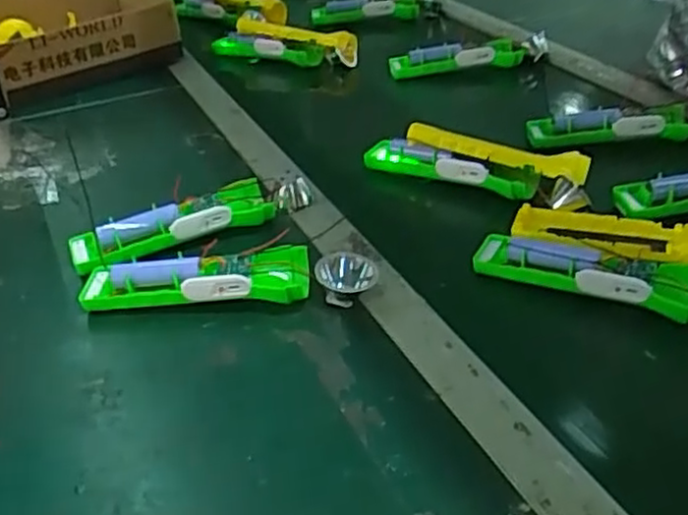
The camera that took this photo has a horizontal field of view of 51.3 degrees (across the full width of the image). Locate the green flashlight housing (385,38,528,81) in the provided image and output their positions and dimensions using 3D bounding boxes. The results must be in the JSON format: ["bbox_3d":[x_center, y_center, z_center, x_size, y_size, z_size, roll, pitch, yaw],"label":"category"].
[{"bbox_3d":[0.142,-0.250,0.902,0.166,0.034,0.028,-2,34,2],"label":"green flashlight housing"}]

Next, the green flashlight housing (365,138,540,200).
[{"bbox_3d":[0.096,-0.085,0.663,0.161,0.031,0.026,16,39,26],"label":"green flashlight housing"}]

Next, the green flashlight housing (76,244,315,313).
[{"bbox_3d":[-0.109,0.019,0.527,0.163,0.034,0.040,-2,34,1],"label":"green flashlight housing"}]

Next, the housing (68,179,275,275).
[{"bbox_3d":[-0.141,-0.024,0.590,0.162,0.035,0.048,-19,38,-21],"label":"housing"}]

